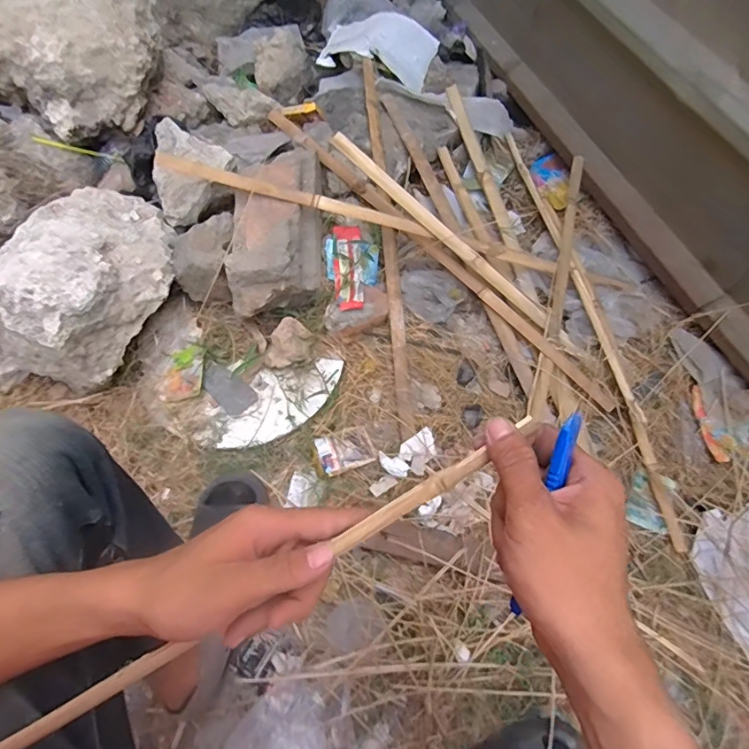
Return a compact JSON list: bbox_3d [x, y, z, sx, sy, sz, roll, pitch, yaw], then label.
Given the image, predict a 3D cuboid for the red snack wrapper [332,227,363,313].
[{"bbox_3d":[-0.053,-0.209,0.977,0.054,0.031,0.209,-3,63,-1],"label":"red snack wrapper"}]

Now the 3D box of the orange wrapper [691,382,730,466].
[{"bbox_3d":[0.574,0.085,0.853,0.024,0.014,0.142,-5,63,-3],"label":"orange wrapper"}]

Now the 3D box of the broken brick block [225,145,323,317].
[{"bbox_3d":[-0.182,-0.269,0.933,0.149,0.126,0.335,0,63,0],"label":"broken brick block"}]

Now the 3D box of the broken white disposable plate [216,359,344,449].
[{"bbox_3d":[-0.167,0.046,0.886,0.228,0.031,0.128,-13,64,-6],"label":"broken white disposable plate"}]

